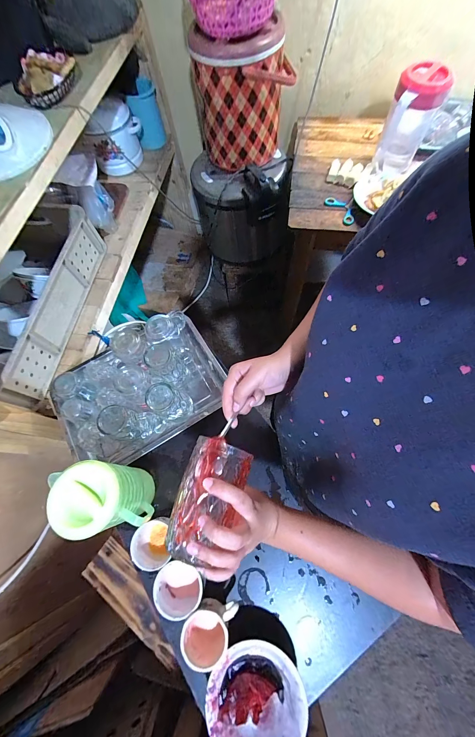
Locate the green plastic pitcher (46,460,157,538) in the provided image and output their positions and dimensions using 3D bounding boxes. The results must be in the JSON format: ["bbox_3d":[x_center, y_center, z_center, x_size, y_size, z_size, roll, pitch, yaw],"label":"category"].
[{"bbox_3d":[-0.229,0.233,0.500,0.104,0.184,0.115,-23,69,-6],"label":"green plastic pitcher"}]

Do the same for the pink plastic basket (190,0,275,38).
[{"bbox_3d":[-0.004,-1.009,0.732,0.248,0.087,0.237,4,68,4],"label":"pink plastic basket"}]

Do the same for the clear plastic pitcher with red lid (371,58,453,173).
[{"bbox_3d":[0.480,-0.691,0.774,0.117,0.200,0.143,23,71,11],"label":"clear plastic pitcher with red lid"}]

